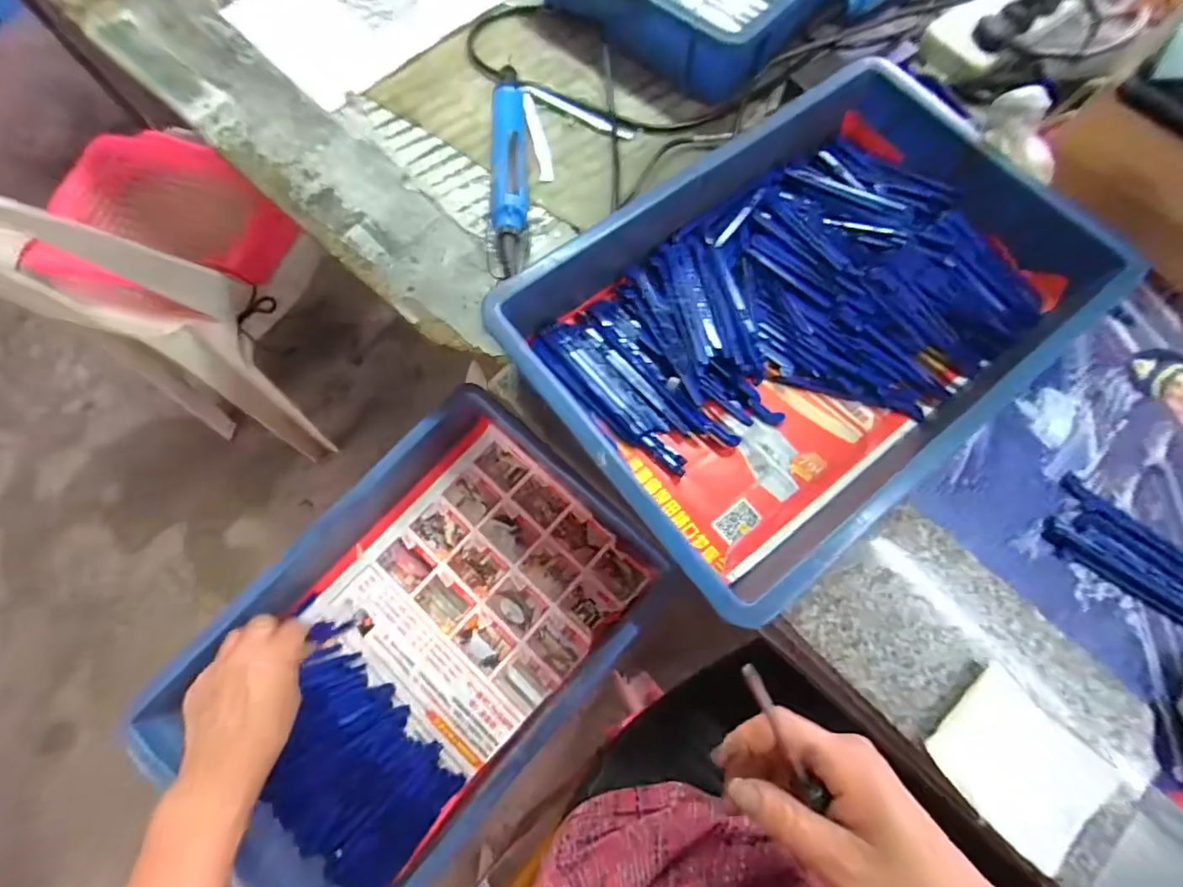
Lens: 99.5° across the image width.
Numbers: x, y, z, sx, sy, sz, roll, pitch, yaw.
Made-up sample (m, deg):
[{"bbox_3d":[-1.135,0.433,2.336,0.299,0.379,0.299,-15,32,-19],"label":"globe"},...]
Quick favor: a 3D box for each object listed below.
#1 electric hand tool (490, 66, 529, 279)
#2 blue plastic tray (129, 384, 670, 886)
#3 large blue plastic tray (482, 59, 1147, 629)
[{"bbox_3d":[-0.077,-0.262,0.475,0.033,0.040,0.237,-4,72,-1],"label":"electric hand tool"},{"bbox_3d":[-0.177,0.201,0.483,0.292,0.085,0.409,42,77,12],"label":"blue plastic tray"},{"bbox_3d":[0.179,-0.112,0.403,0.439,0.081,0.282,-37,76,-10],"label":"large blue plastic tray"}]

